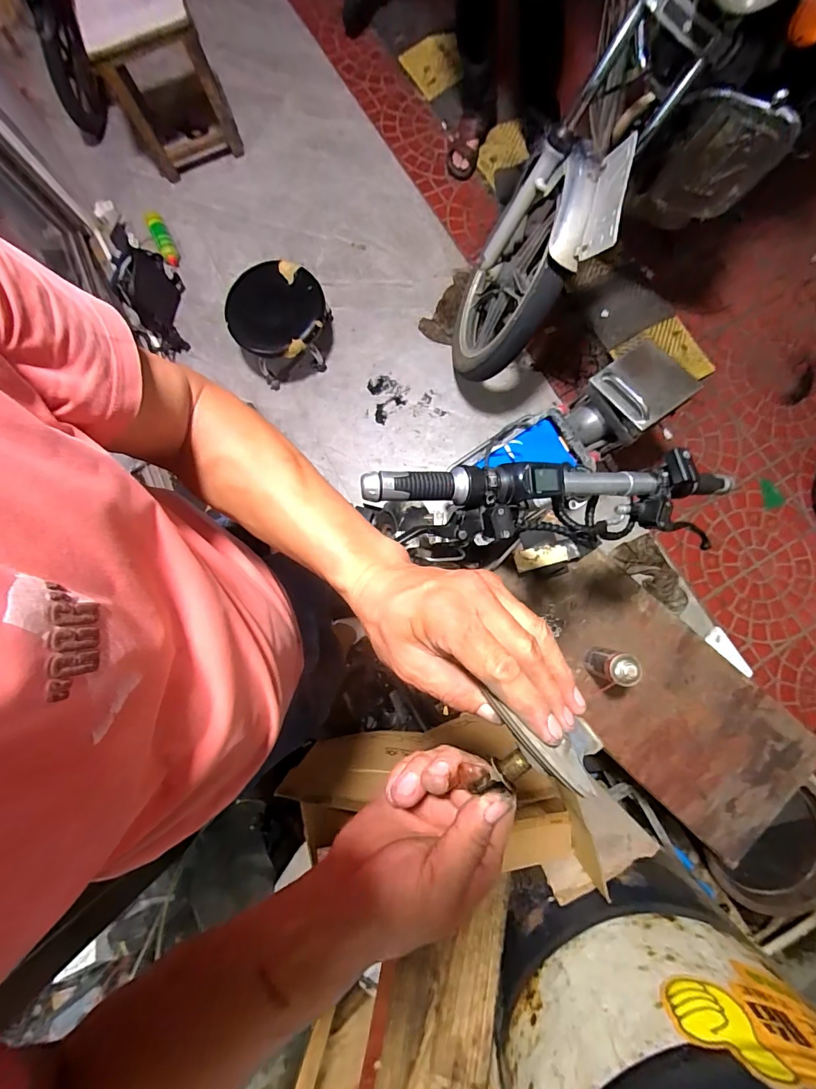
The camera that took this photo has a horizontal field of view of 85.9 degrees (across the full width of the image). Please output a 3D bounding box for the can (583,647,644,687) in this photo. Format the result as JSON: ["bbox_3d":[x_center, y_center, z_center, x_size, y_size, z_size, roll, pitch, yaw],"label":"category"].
[{"bbox_3d":[0.436,0.259,0.947,0.059,0.171,0.066,-3,83,3],"label":"can"}]

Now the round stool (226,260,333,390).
[{"bbox_3d":[-0.432,-0.754,1.470,0.306,0.209,0.333,0,83,4],"label":"round stool"}]

